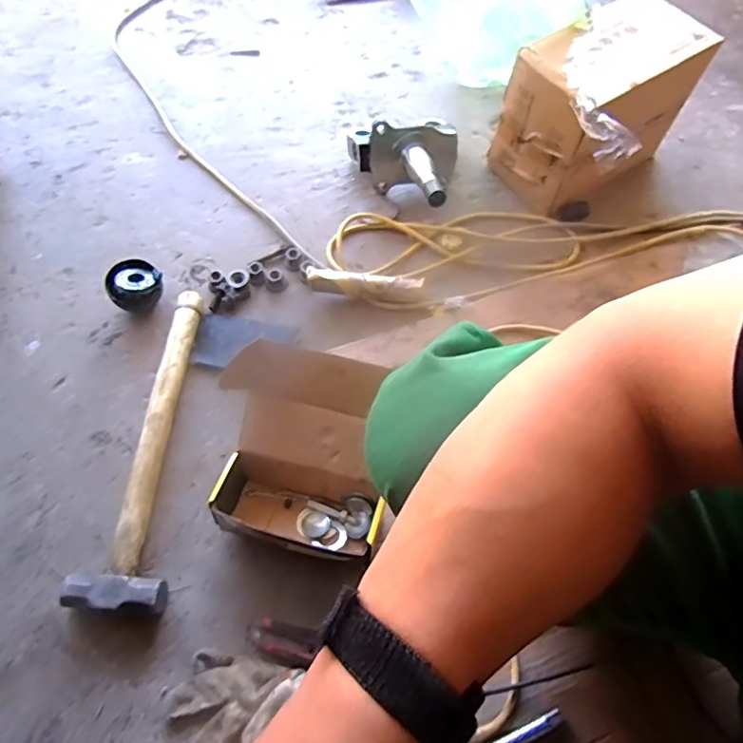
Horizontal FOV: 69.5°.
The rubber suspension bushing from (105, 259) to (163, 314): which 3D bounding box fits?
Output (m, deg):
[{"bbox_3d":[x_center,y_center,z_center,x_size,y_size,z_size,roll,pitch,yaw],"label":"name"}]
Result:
[{"bbox_3d":[-0.322,-0.115,0.734,0.069,0.052,0.062,-37,70,-16],"label":"rubber suspension bushing"}]

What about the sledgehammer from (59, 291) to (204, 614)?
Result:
[{"bbox_3d":[-0.276,0.078,0.649,0.102,0.041,0.393,-1,64,-1],"label":"sledgehammer"}]

